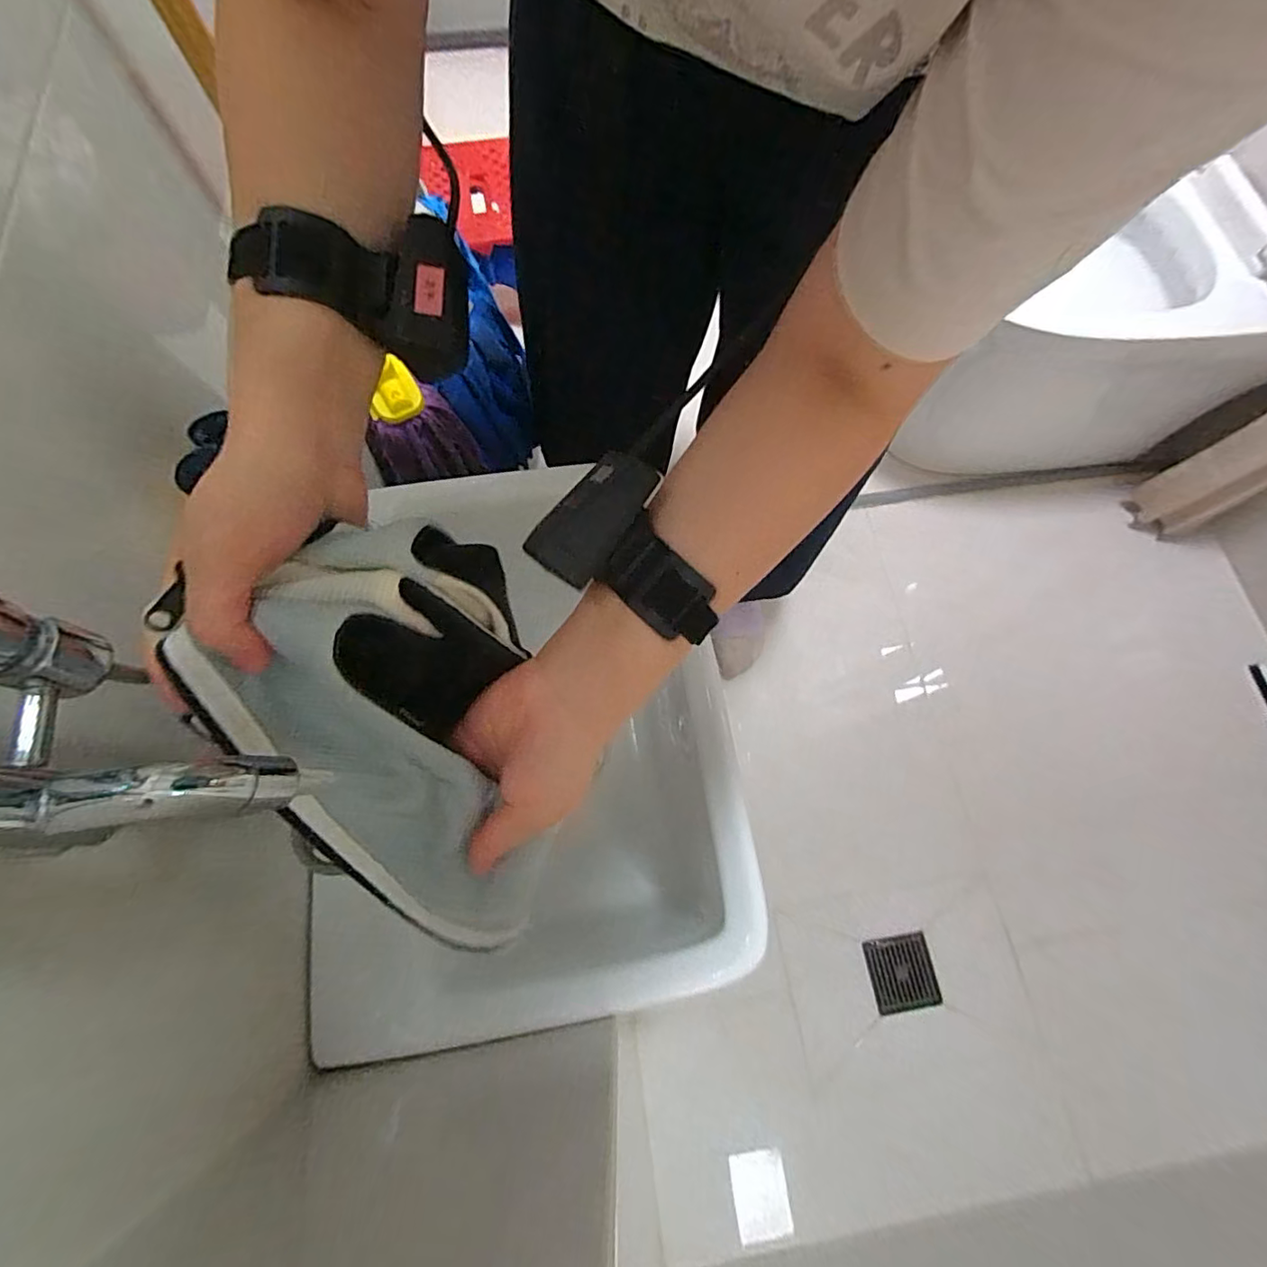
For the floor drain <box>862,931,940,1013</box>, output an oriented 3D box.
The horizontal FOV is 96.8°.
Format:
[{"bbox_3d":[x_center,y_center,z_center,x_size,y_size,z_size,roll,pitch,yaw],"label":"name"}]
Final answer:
[{"bbox_3d":[0.394,0.498,0.829,0.092,0.008,0.094,-8,58,0],"label":"floor drain"}]

